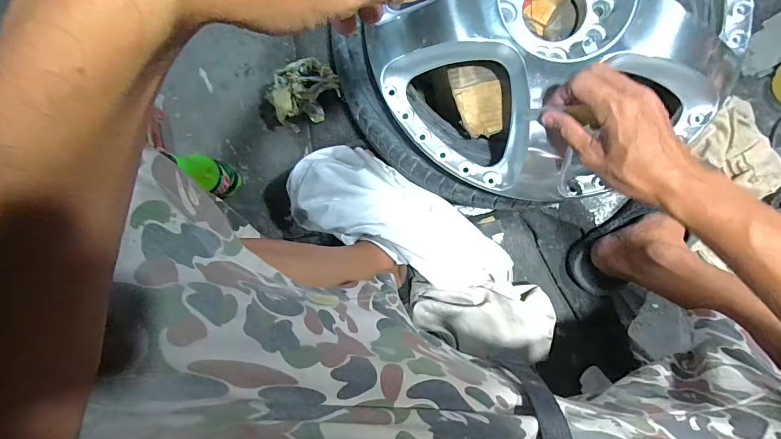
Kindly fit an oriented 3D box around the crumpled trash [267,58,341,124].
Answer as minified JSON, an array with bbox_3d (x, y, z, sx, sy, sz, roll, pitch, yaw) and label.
[{"bbox_3d":[-0.141,-0.208,0.617,0.112,0.061,0.091,-20,90,0],"label":"crumpled trash"}]

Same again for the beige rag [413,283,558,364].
[{"bbox_3d":[0.142,0.156,0.562,0.223,0.068,0.110,2,90,0],"label":"beige rag"}]

